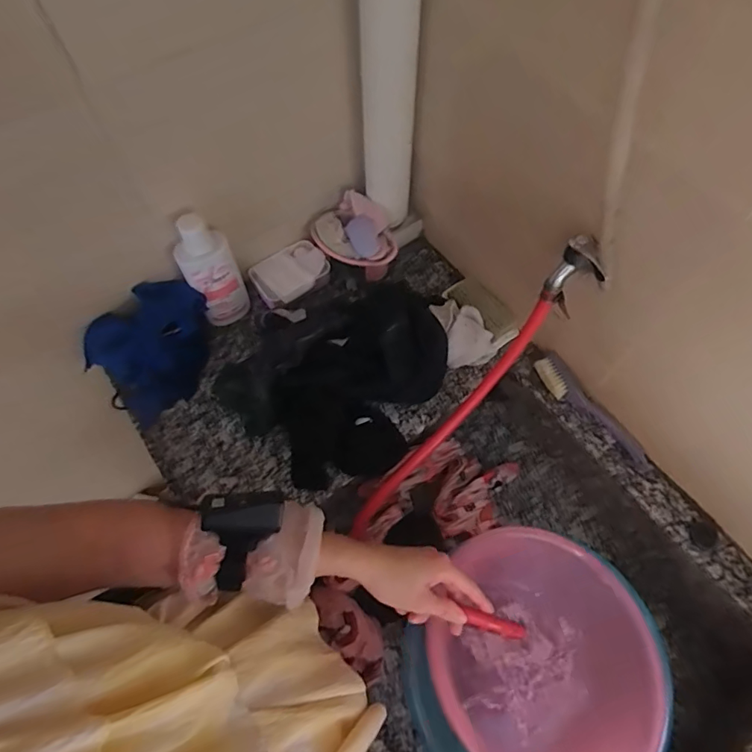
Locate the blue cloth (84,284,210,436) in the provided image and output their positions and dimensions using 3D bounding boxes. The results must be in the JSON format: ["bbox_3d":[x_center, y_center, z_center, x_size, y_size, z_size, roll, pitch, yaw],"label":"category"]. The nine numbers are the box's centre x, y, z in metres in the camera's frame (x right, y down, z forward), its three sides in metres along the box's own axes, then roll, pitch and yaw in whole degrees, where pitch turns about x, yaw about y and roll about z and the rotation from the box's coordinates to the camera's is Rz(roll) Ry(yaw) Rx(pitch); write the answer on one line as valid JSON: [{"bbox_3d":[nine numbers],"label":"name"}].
[{"bbox_3d":[-0.334,-0.041,0.769,0.122,0.117,0.188,39,70,18],"label":"blue cloth"}]

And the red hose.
[{"bbox_3d":[0.091,0.106,0.658,0.203,0.208,0.388,9,64,6],"label":"red hose"}]

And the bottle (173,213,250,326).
[{"bbox_3d":[-0.250,-0.157,0.767,0.075,0.197,0.051,-27,66,-12],"label":"bottle"}]

